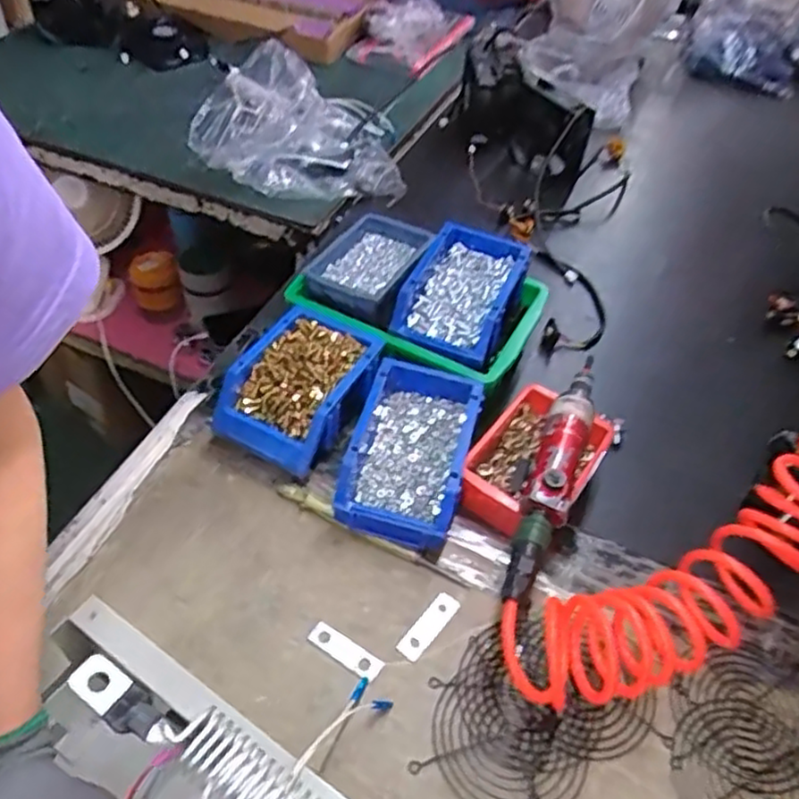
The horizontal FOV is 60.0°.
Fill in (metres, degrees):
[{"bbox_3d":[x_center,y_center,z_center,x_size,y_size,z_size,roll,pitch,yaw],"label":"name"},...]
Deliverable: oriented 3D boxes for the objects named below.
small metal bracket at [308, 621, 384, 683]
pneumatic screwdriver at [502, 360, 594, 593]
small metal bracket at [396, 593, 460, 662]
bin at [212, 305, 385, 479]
[{"bbox_3d":[-0.043,0.201,0.552,0.062,0.004,0.018,28,51,18],"label":"small metal bracket"},{"bbox_3d":[0.130,0.052,0.600,0.048,0.033,0.276,19,48,10],"label":"pneumatic screwdriver"},{"bbox_3d":[0.025,0.186,0.570,0.019,0.005,0.065,33,53,22],"label":"small metal bracket"},{"bbox_3d":[-0.097,-0.005,0.679,0.114,0.081,0.152,23,49,14],"label":"bin"}]

